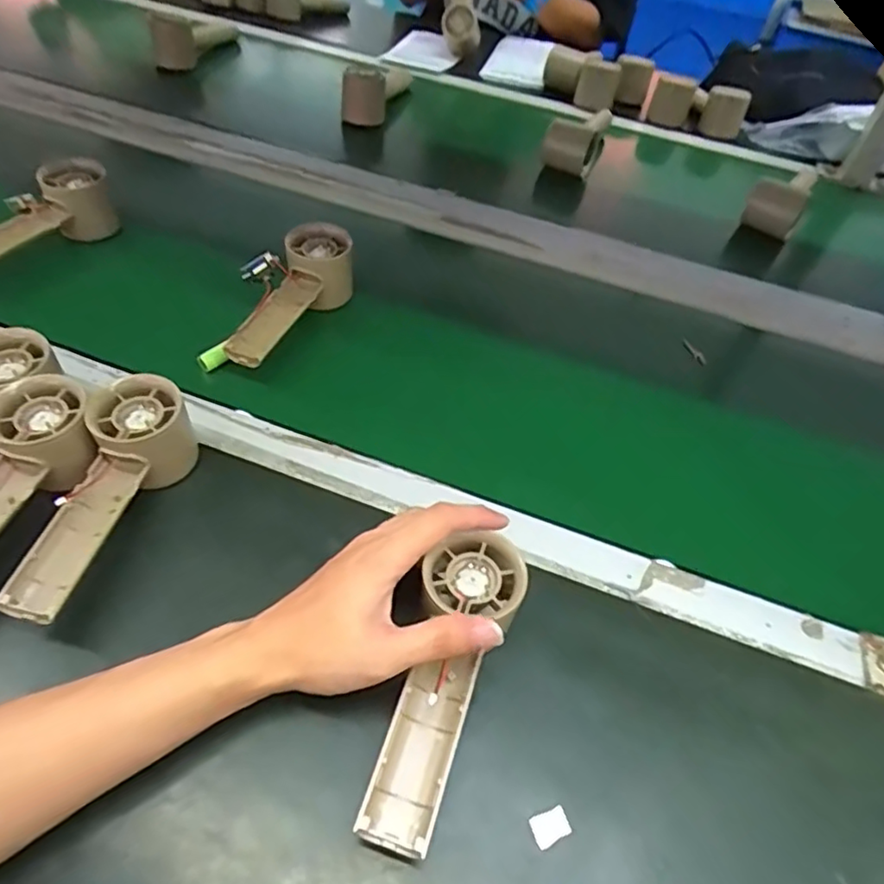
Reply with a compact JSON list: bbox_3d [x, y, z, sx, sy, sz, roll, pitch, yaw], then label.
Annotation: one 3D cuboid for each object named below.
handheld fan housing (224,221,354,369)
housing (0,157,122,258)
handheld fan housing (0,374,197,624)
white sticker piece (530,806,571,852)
[{"bbox_3d":[-0.120,-0.116,0.525,0.055,0.063,0.156,15,51,12],"label":"handheld fan housing"},{"bbox_3d":[-0.367,-0.194,0.568,0.151,0.075,0.057,-34,57,-9],"label":"housing"},{"bbox_3d":[-0.201,0.036,0.377,0.053,0.061,0.153,7,50,6],"label":"handheld fan housing"},{"bbox_3d":[0.055,0.193,0.309,0.019,0.004,0.014,-18,61,-16],"label":"white sticker piece"}]

